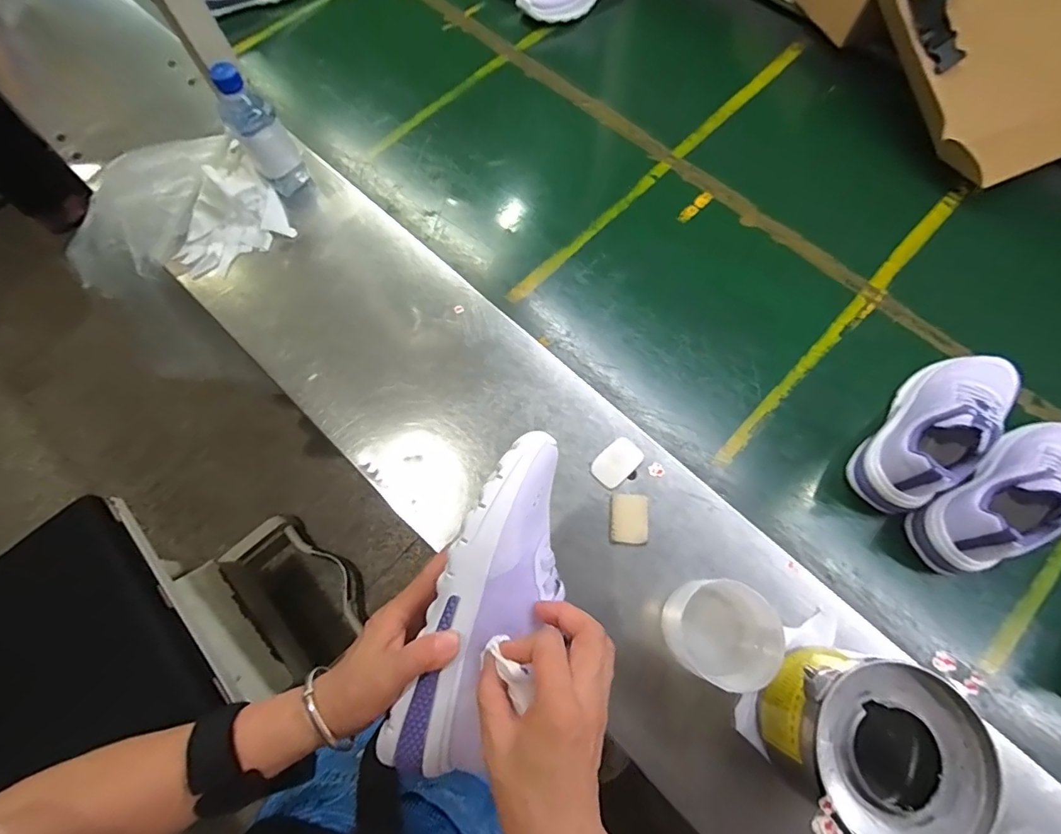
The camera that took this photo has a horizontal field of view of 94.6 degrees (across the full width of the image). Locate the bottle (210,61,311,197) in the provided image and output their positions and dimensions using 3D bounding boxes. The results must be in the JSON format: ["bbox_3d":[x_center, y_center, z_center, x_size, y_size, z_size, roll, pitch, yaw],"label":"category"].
[{"bbox_3d":[-0.353,-0.371,0.641,0.059,0.166,0.055,-31,74,-8],"label":"bottle"}]

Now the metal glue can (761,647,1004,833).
[{"bbox_3d":[0.290,0.284,0.433,0.138,0.115,0.134,0,72,1],"label":"metal glue can"}]

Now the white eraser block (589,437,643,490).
[{"bbox_3d":[0.101,0.053,0.573,0.041,0.004,0.060,42,78,13],"label":"white eraser block"}]

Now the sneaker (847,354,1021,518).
[{"bbox_3d":[0.484,0.010,0.558,0.104,0.105,0.238,40,77,13],"label":"sneaker"}]

